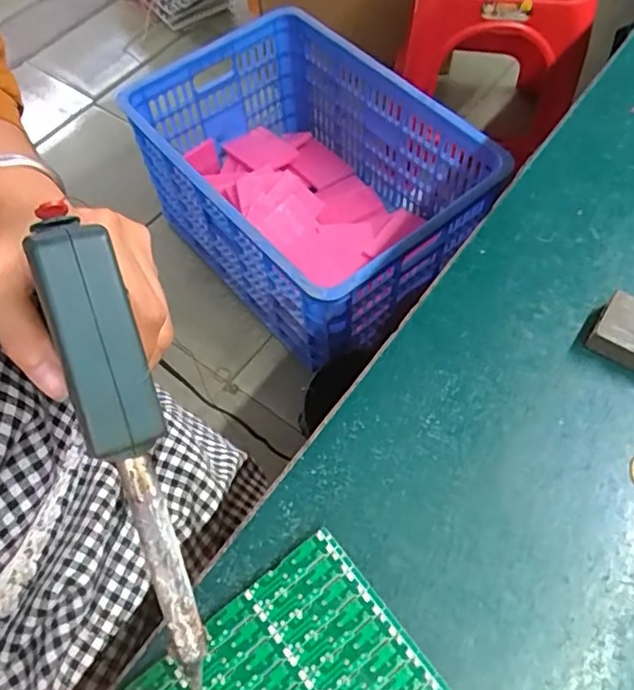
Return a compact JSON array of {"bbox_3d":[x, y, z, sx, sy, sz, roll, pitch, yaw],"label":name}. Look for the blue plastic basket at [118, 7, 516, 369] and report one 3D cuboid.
[{"bbox_3d":[-0.021,-0.296,1.098,0.395,0.271,0.579,-38,66,-18],"label":"blue plastic basket"}]

